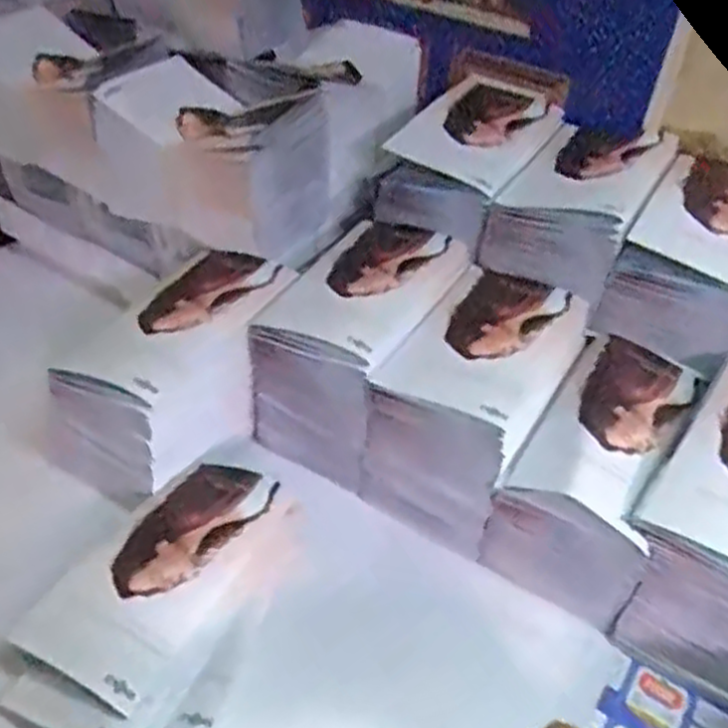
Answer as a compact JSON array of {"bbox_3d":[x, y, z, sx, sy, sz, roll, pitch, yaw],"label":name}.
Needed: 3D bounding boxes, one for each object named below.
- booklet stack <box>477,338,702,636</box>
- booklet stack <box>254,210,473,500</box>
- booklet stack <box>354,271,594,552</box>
[{"bbox_3d":[0.179,0.084,0.572,0.104,0.122,0.173,25,46,22],"label":"booklet stack"},{"bbox_3d":[-0.002,-0.010,0.645,0.108,0.158,0.177,24,45,21],"label":"booklet stack"},{"bbox_3d":[0.090,0.029,0.601,0.110,0.132,0.177,26,46,23],"label":"booklet stack"}]

